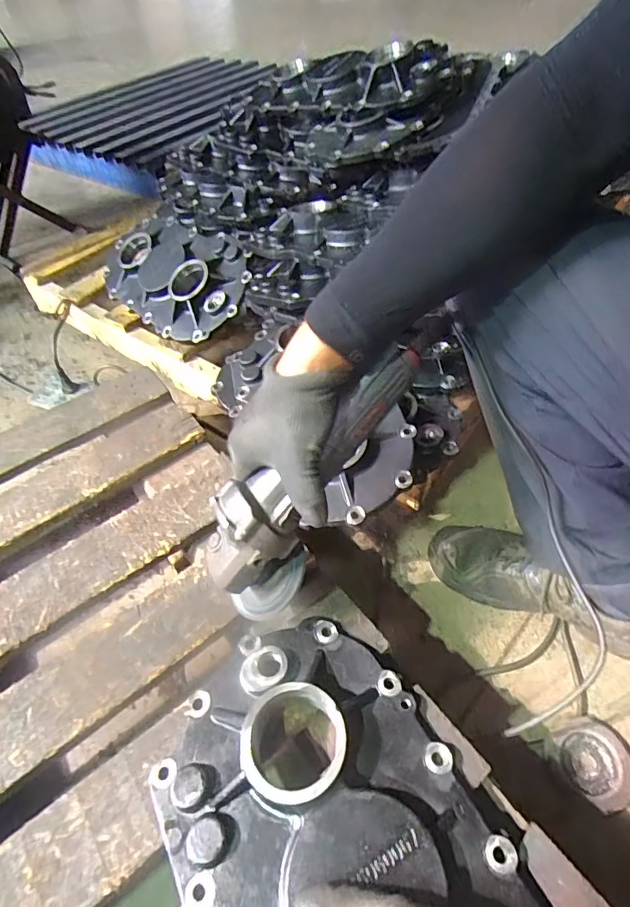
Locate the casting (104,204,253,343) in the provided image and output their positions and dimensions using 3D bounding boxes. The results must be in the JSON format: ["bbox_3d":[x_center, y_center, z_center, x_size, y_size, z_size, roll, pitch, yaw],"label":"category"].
[{"bbox_3d":[-0.290,-0.365,0.940,0.393,0.049,0.216,38,89,30],"label":"casting"}]

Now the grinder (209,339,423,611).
[{"bbox_3d":[-0.007,0.022,0.422,0.272,0.085,0.077,-52,56,10],"label":"grinder"}]

